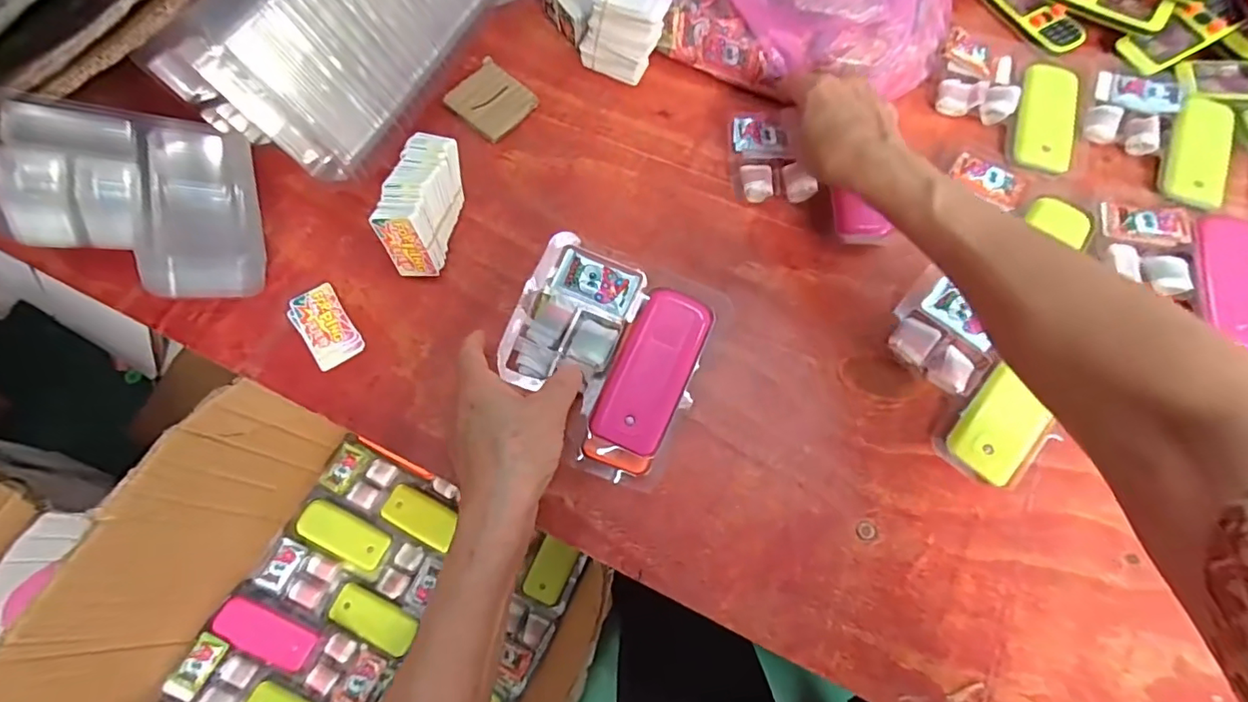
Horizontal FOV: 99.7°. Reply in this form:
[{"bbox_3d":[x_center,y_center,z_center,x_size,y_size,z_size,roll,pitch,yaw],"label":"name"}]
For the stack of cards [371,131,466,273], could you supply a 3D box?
[{"bbox_3d":[-0.144,-0.104,0.380,0.034,0.056,0.090,10,70,3],"label":"stack of cards"}]

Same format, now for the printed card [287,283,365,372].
[{"bbox_3d":[-0.211,-0.018,0.372,0.033,0.004,0.063,-34,74,-12],"label":"printed card"}]

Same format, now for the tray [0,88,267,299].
[{"bbox_3d":[-0.321,-0.103,0.346,0.132,0.041,0.144,-3,73,-43],"label":"tray"}]

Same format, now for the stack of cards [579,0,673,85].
[{"bbox_3d":[-0.002,-0.268,0.434,0.072,0.066,0.039,23,71,7],"label":"stack of cards"}]

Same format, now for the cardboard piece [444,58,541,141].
[{"bbox_3d":[-0.114,-0.213,0.447,0.067,0.005,0.061,40,74,12],"label":"cardboard piece"}]

